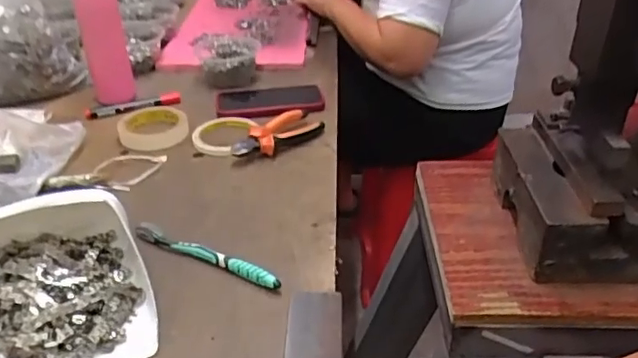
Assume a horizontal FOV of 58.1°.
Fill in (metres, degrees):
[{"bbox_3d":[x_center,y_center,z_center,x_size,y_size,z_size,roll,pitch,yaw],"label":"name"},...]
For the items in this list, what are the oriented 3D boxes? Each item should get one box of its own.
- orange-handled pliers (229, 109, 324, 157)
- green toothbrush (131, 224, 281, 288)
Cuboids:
[{"bbox_3d":[-0.058,-0.063,0.800,0.138,0.027,0.052,-28,42,-36],"label":"orange-handled pliers"},{"bbox_3d":[-0.118,0.079,0.598,0.178,0.015,0.016,16,36,23],"label":"green toothbrush"}]

